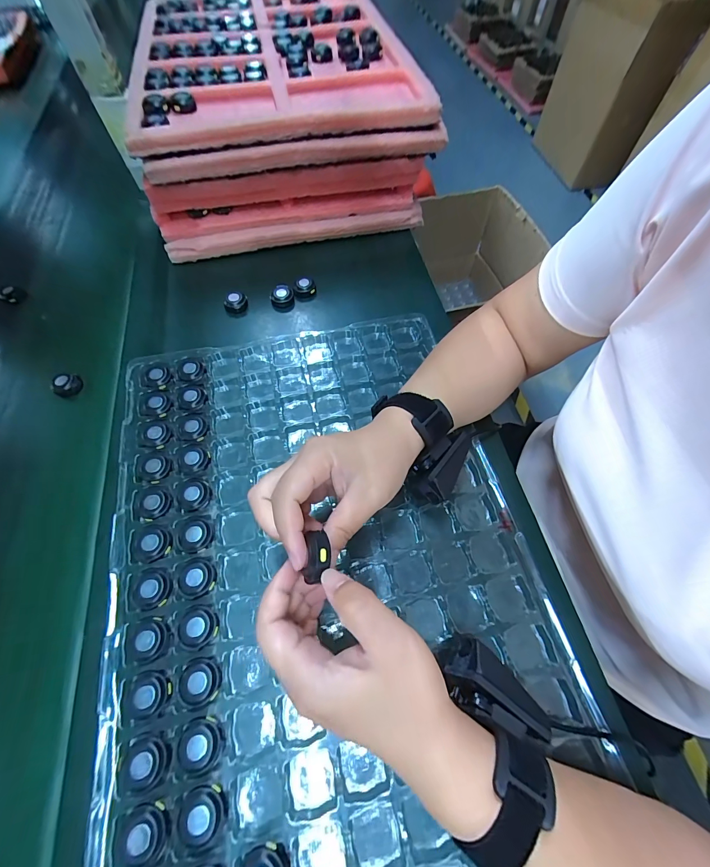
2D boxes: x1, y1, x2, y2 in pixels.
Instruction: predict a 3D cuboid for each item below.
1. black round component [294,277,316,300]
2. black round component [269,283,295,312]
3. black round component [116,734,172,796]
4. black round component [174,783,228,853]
[{"bbox_3d":[-0.066,-0.190,0.454,0.028,0.017,0.025,-6,63,-1],"label":"black round component"},{"bbox_3d":[-0.094,-0.175,0.446,0.029,0.016,0.032,-9,63,-2],"label":"black round component"},{"bbox_3d":[-0.145,0.227,0.238,0.031,0.007,0.029,-1,63,2],"label":"black round component"},{"bbox_3d":[-0.101,0.252,0.227,0.031,0.010,0.029,-1,63,2],"label":"black round component"}]

